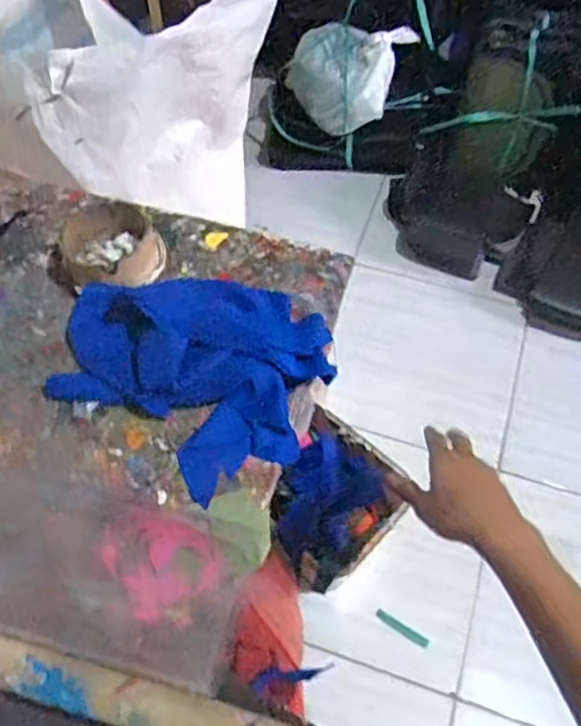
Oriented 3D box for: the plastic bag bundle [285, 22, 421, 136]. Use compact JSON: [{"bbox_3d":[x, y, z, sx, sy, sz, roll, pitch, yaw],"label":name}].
[{"bbox_3d":[0.136,-0.640,1.475,0.281,0.174,0.170,-1,58,-1],"label":"plastic bag bundle"}]

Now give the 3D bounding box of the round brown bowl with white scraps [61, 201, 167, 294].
[{"bbox_3d":[-0.165,-0.106,0.612,0.089,0.043,0.089,0,58,-1],"label":"round brown bowl with white scraps"}]

